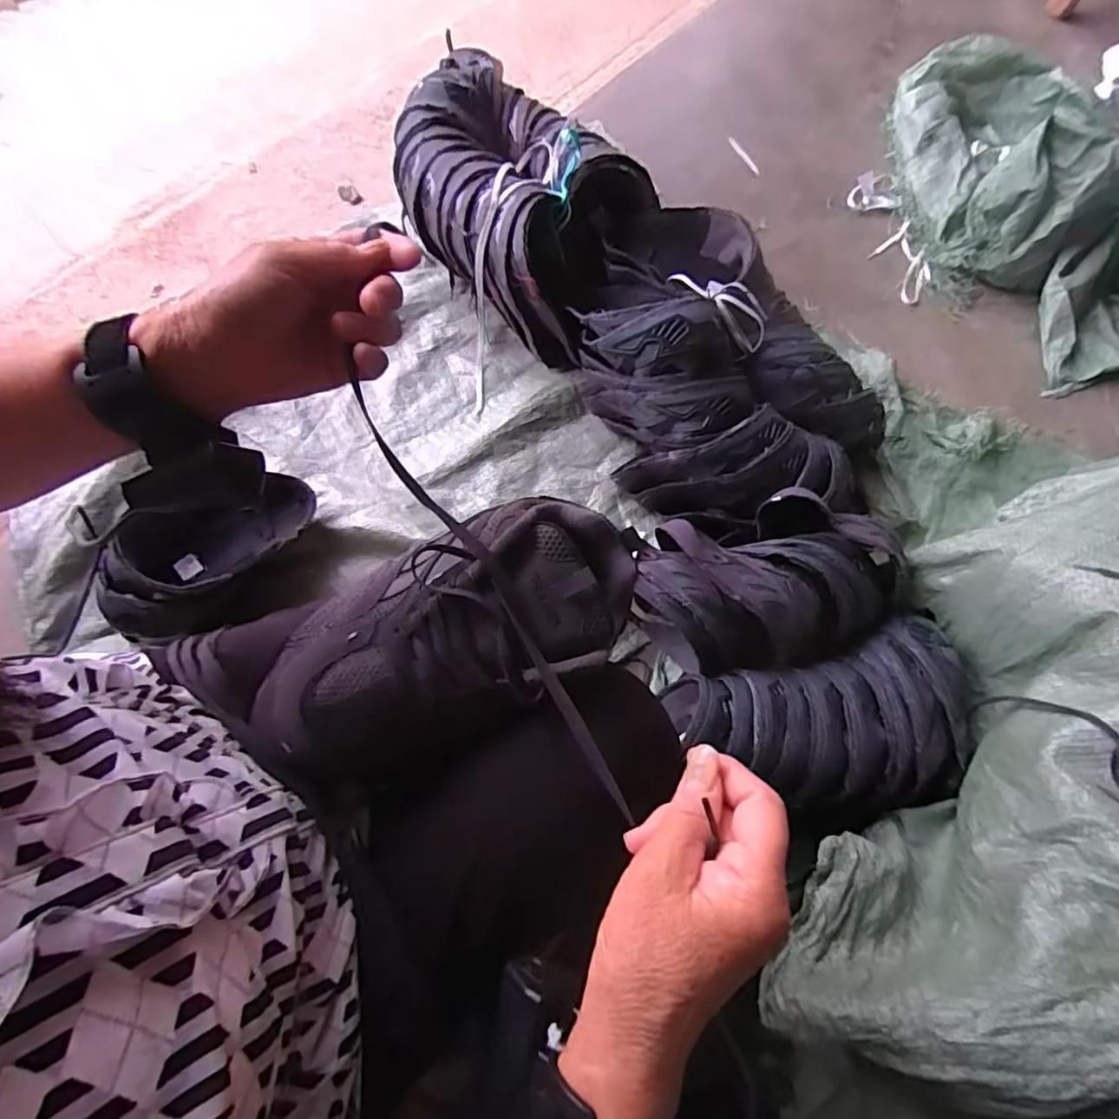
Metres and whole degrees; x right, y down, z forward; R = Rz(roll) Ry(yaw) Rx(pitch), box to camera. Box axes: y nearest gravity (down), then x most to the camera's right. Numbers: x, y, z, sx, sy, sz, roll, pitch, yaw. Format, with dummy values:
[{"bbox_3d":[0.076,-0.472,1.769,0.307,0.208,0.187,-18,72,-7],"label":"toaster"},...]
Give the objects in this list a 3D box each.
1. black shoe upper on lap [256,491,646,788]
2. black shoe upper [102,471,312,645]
[{"bbox_3d":[-0.070,0.044,0.367,0.241,0.066,0.122,-29,74,-4],"label":"black shoe upper on lap"},{"bbox_3d":[-0.433,-0.023,0.731,0.248,0.091,0.143,-26,73,-11],"label":"black shoe upper"}]

